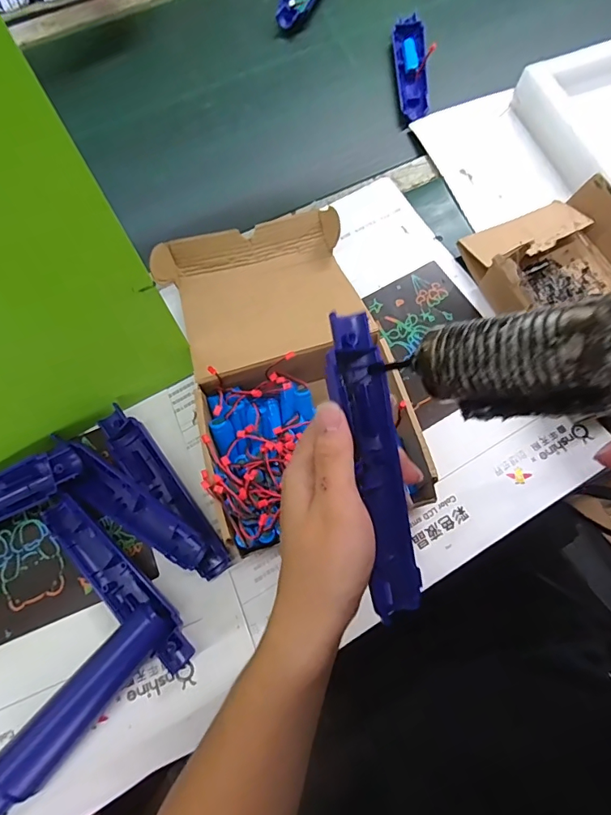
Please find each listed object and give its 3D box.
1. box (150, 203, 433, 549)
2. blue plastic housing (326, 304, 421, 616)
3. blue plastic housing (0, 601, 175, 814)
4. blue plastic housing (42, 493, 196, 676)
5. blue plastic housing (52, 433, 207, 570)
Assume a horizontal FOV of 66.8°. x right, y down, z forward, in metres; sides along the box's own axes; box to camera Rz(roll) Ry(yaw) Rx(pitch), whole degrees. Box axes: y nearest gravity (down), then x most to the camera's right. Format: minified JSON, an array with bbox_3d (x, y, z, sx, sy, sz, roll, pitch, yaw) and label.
[{"bbox_3d":[-0.019,-0.045,0.409,0.171,0.068,0.302,-15,72,-5],"label":"box"},{"bbox_3d":[0.039,0.031,0.262,0.033,0.025,0.167,-11,88,-1],"label":"blue plastic housing"},{"bbox_3d":[-0.166,0.218,0.341,0.034,0.024,0.172,39,76,12],"label":"blue plastic housing"},{"bbox_3d":[-0.152,0.137,0.372,0.169,0.024,0.034,40,76,12],"label":"blue plastic housing"},{"bbox_3d":[-0.150,0.078,0.384,0.156,0.028,0.035,33,75,10],"label":"blue plastic housing"}]

